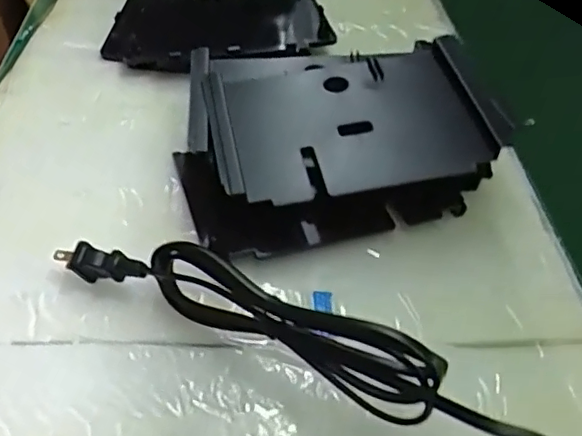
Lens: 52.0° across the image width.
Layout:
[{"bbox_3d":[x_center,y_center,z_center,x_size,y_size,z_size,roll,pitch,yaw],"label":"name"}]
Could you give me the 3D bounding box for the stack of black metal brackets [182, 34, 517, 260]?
[{"bbox_3d":[0.026,-0.065,0.428,0.212,0.072,0.176,-12,47,-15],"label":"stack of black metal brackets"}]

